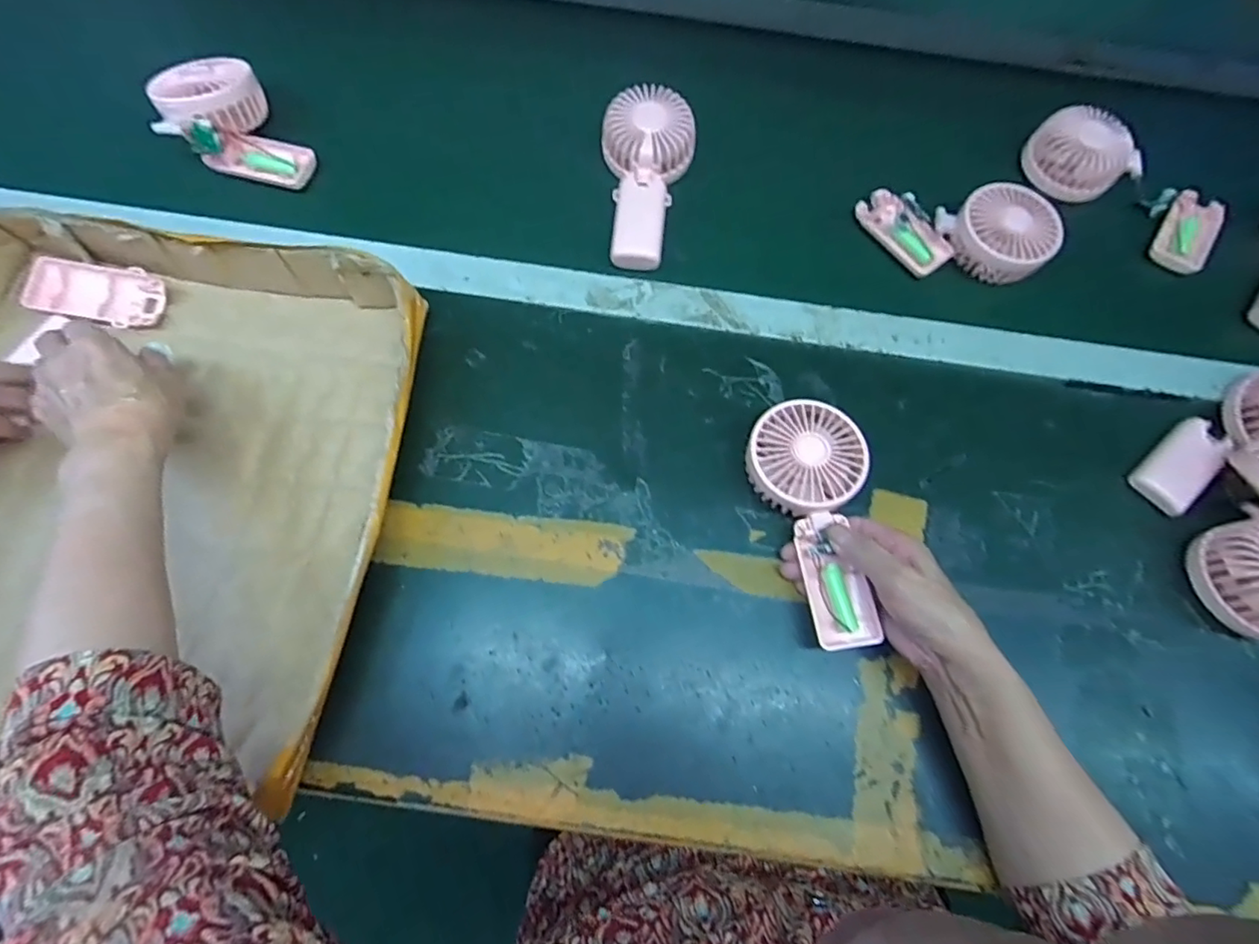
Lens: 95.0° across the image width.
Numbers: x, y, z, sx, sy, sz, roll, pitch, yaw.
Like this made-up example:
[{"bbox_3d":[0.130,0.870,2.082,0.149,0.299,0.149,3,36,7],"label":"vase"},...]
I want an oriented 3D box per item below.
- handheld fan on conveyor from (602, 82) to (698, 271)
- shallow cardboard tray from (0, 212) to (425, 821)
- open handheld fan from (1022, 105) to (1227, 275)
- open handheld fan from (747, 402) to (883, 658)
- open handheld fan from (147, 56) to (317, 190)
[{"bbox_3d":[0.017,-0.271,0.529,0.082,0.038,0.174,2,71,-2],"label":"handheld fan on conveyor"},{"bbox_3d":[-0.354,0.006,0.411,0.366,0.062,0.381,7,71,0],"label":"shallow cardboard tray"},{"bbox_3d":[0.476,-0.278,0.549,0.193,0.042,0.091,39,74,10],"label":"open handheld fan"},{"bbox_3d":[0.144,0.035,0.432,0.085,0.031,0.182,-9,79,-5],"label":"open handheld fan"},{"bbox_3d":[-0.362,-0.312,0.526,0.091,0.051,0.122,-38,77,-13],"label":"open handheld fan"}]

